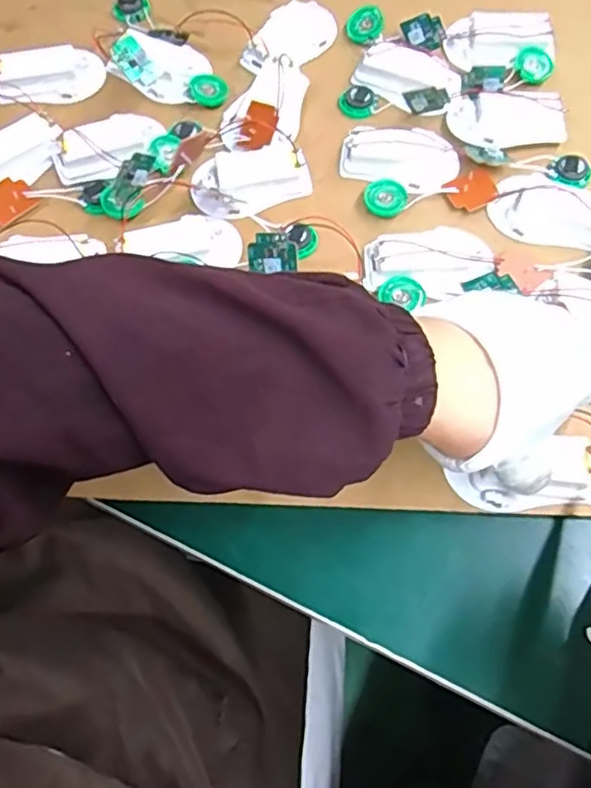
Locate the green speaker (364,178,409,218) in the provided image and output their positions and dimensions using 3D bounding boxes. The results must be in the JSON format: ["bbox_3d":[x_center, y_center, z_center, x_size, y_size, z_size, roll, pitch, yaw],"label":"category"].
[{"bbox_3d":[0.061,-0.133,0.419,0.027,0.005,0.025,0,89,9],"label":"green speaker"}]

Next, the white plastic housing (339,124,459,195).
[{"bbox_3d":[0.071,-0.162,0.428,0.078,0.018,0.043,3,66,2],"label":"white plastic housing"}]

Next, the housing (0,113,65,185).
[{"bbox_3d":[-0.199,-0.165,0.434,0.074,0.016,0.042,-29,69,-11],"label":"housing"}]

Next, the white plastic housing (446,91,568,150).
[{"bbox_3d":[0.150,-0.193,0.437,0.075,0.015,0.039,-4,66,-1],"label":"white plastic housing"}]

